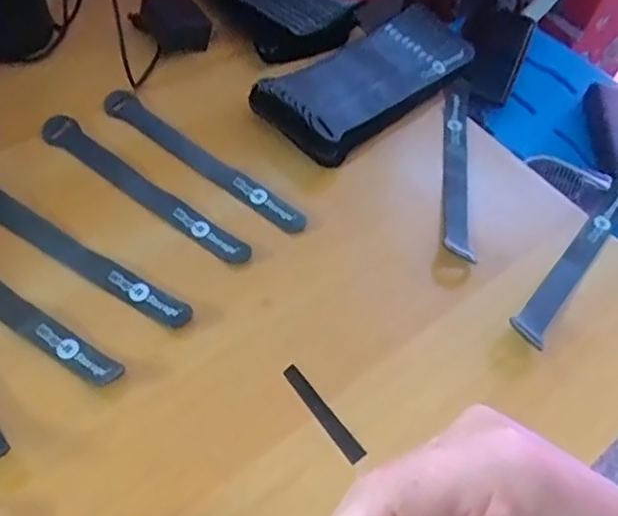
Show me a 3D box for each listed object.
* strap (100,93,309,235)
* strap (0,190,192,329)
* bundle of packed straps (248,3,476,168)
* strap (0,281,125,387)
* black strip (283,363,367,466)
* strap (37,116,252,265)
[{"bbox_3d":[-0.087,-0.081,0.494,0.208,0.004,0.024,36,59,20],"label":"strap"},{"bbox_3d":[-0.167,-0.007,0.432,0.203,0.007,0.025,30,66,15],"label":"strap"},{"bbox_3d":[0.061,-0.170,0.550,0.089,0.035,0.224,38,59,21],"label":"bundle of packed straps"},{"bbox_3d":[-0.201,0.024,0.406,0.201,0.011,0.024,31,57,17],"label":"strap"},{"bbox_3d":[0.008,0.093,0.376,0.010,0.004,0.069,-31,62,-25],"label":"black strip"},{"bbox_3d":[-0.130,-0.055,0.473,0.211,0.005,0.027,35,58,21],"label":"strap"}]

